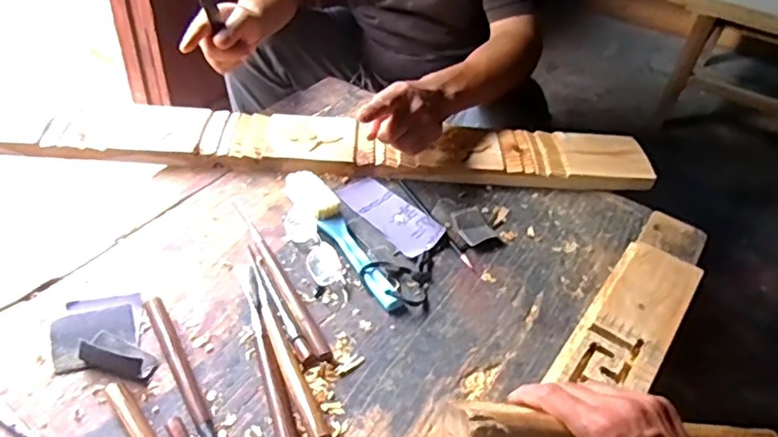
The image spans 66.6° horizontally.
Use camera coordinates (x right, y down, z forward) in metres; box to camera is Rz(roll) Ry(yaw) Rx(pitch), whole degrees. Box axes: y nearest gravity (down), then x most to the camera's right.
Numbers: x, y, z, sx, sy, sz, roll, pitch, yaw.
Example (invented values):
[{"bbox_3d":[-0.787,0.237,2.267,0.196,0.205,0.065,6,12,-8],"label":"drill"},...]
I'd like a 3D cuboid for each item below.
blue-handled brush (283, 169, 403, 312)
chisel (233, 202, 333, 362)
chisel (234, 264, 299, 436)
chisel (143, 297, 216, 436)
[{"bbox_3d":[-0.053,0.017,0.685,0.038,0.035,0.234,-22,48,-29],"label":"blue-handled brush"},{"bbox_3d":[-0.119,0.060,0.643,0.018,0.011,0.247,-16,46,-24],"label":"chisel"},{"bbox_3d":[-0.113,0.135,0.557,0.018,0.016,0.262,-10,44,-19],"label":"chisel"},{"bbox_3d":[-0.164,0.163,0.514,0.018,0.019,0.254,-20,48,-28],"label":"chisel"}]

